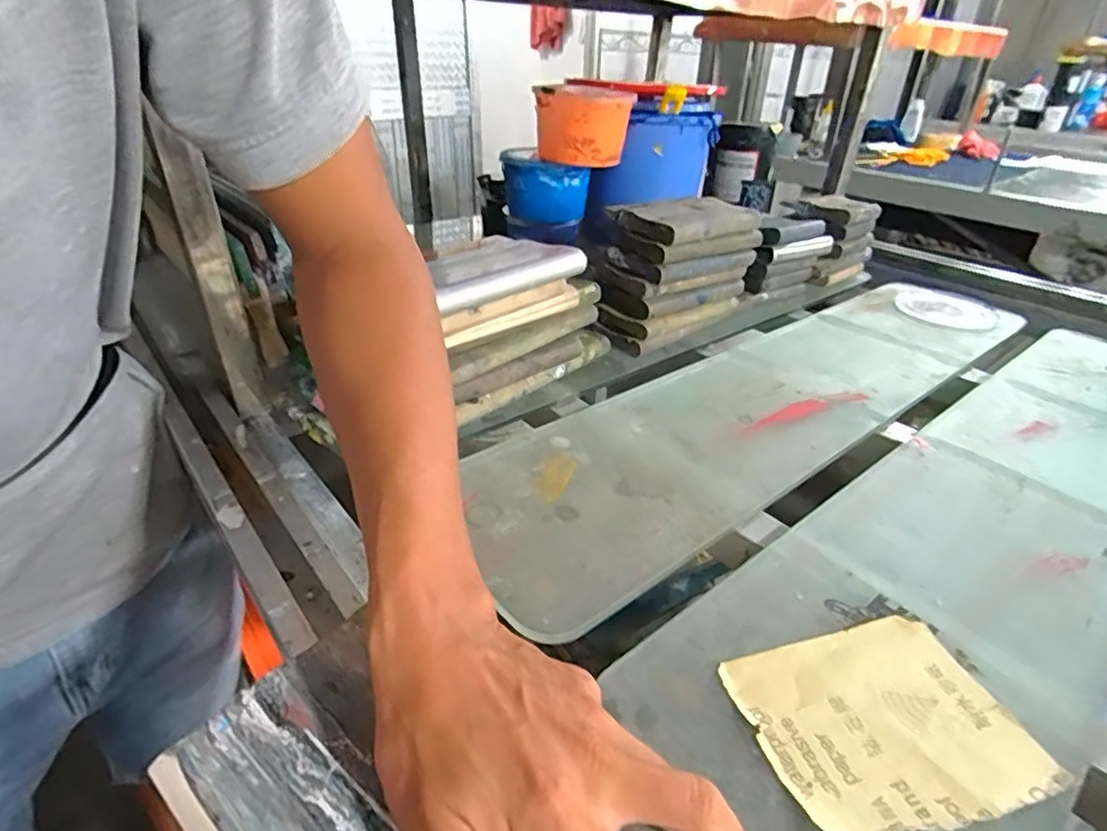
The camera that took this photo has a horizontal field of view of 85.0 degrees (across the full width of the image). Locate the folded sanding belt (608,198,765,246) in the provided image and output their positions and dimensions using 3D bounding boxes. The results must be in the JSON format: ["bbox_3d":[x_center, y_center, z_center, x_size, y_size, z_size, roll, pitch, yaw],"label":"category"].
[{"bbox_3d":[0.158,-0.235,0.717,0.159,0.024,0.101,-17,36,-28],"label":"folded sanding belt"}]

